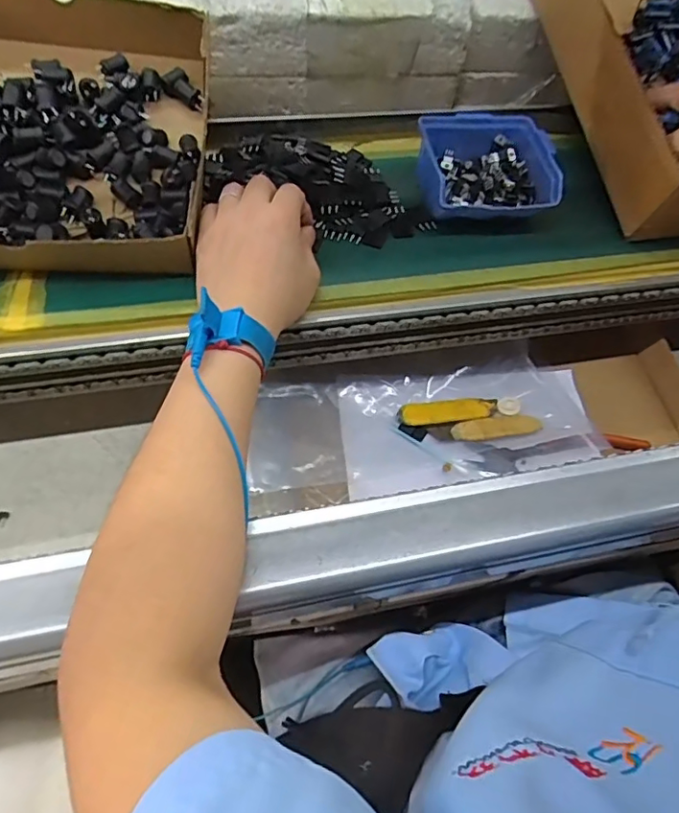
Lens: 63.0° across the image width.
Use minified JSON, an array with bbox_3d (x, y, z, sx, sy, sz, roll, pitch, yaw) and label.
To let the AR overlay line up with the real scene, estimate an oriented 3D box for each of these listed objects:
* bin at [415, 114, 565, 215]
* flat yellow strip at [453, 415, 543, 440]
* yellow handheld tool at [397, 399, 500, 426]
[{"bbox_3d":[0.119,-0.195,0.452,0.099,0.039,0.100,-3,60,-7],"label":"bin"},{"bbox_3d":[0.135,0.017,0.474,0.077,0.006,0.021,-6,61,-8],"label":"flat yellow strip"},{"bbox_3d":[0.095,0.003,0.477,0.091,0.012,0.021,-10,61,-10],"label":"yellow handheld tool"}]

